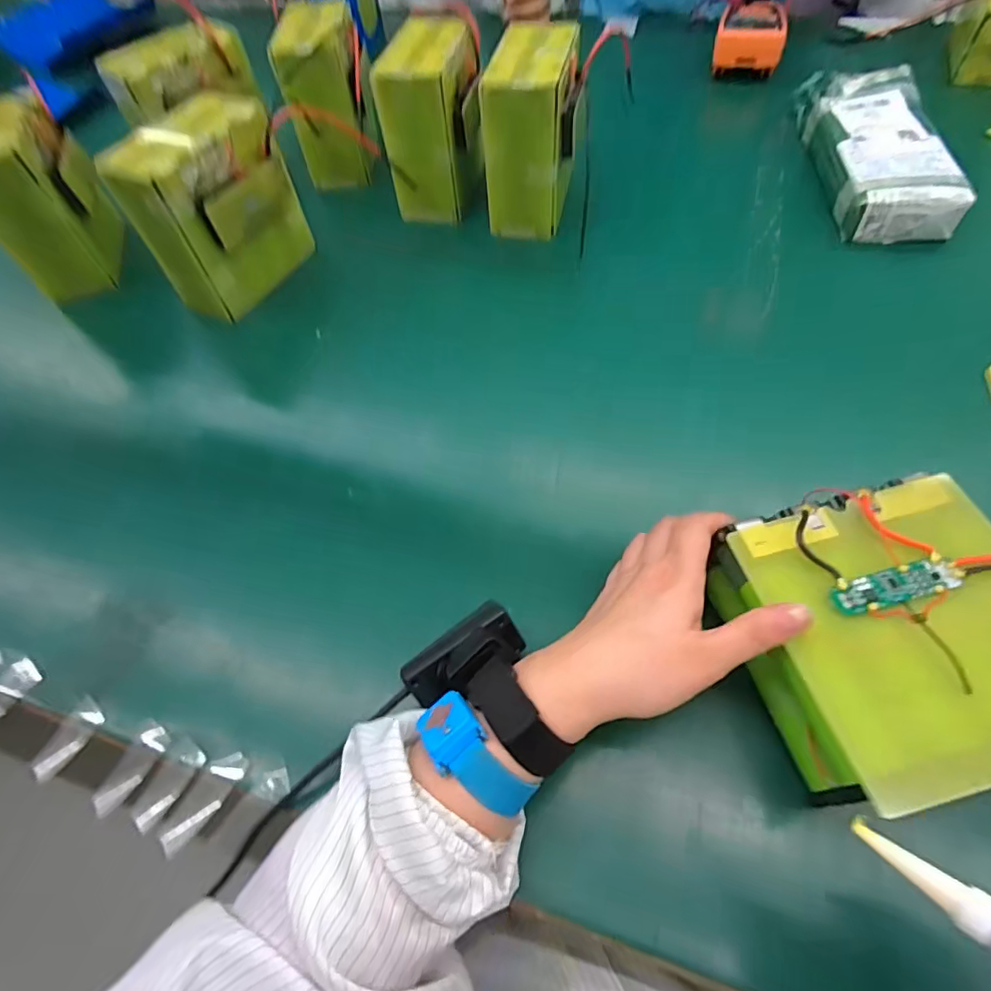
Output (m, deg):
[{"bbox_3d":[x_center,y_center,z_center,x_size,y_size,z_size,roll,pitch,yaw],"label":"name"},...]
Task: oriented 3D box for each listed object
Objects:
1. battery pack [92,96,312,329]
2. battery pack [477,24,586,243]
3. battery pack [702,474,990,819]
[{"bbox_3d":[-0.270,-0.278,0.535,0.087,0.154,0.159,19,61,16],"label":"battery pack"},{"bbox_3d":[0.045,-0.377,0.567,0.096,0.146,0.130,5,58,8],"label":"battery pack"},{"bbox_3d":[0.207,0.073,0.287,0.149,0.060,0.147,-18,58,-7],"label":"battery pack"}]

